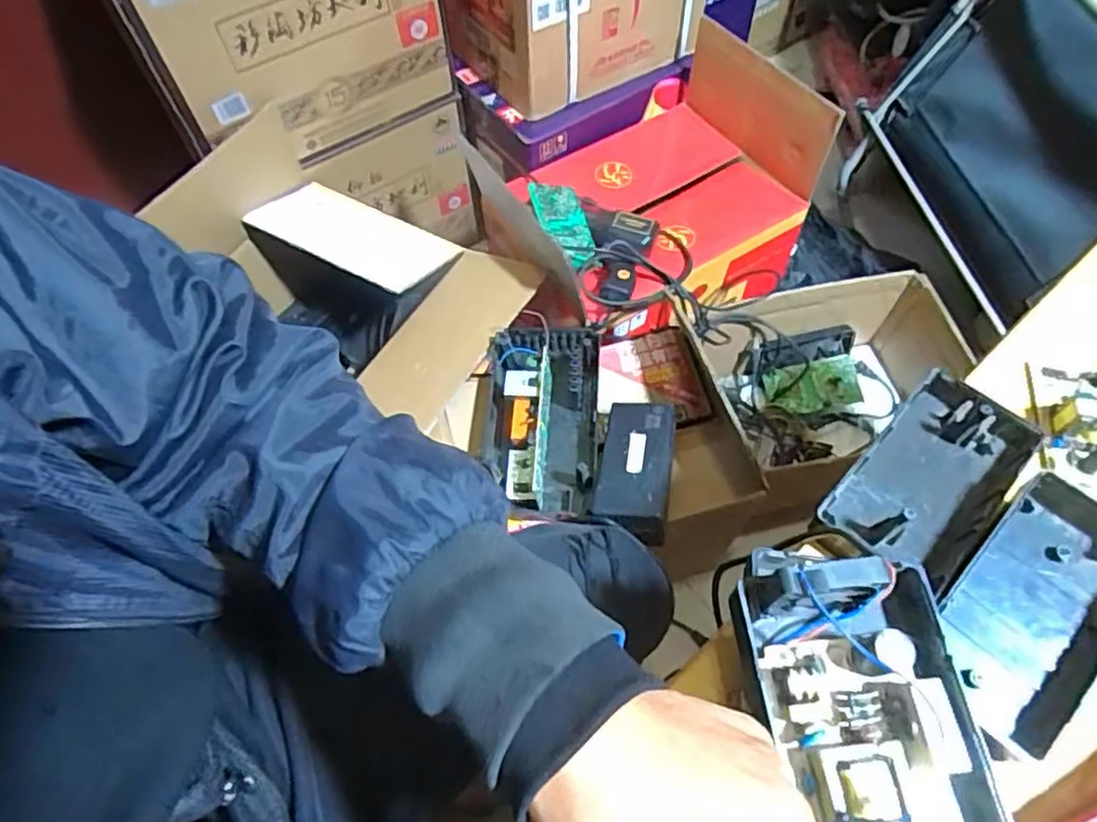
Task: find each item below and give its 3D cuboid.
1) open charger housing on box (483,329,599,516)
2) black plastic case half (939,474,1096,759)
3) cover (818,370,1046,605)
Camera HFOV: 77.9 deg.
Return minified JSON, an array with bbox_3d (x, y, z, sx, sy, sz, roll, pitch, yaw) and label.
[{"bbox_3d":[-0.008,0.001,0.755,0.118,0.081,0.207,2,60,4],"label":"open charger housing on box"},{"bbox_3d":[0.283,0.110,0.387,0.074,0.034,0.157,38,68,22],"label":"black plastic case half"},{"bbox_3d":[0.245,0.043,0.436,0.079,0.032,0.145,40,69,22],"label":"cover"}]

